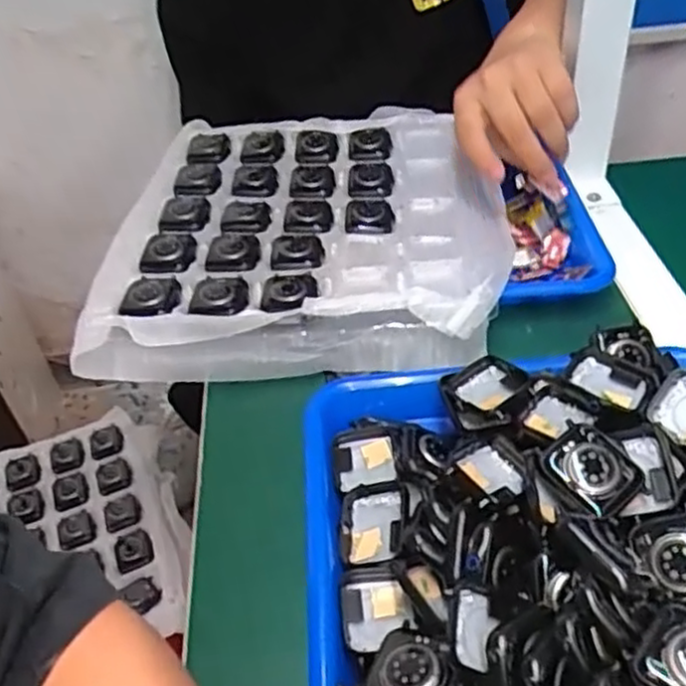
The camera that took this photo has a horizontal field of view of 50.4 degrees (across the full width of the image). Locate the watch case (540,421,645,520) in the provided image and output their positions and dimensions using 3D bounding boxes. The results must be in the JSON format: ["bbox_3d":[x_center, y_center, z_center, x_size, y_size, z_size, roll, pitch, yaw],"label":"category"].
[{"bbox_3d":[0.115,0.062,0.343,0.038,0.008,0.041,-44,67,-9],"label":"watch case"}]

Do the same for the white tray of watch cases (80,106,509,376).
[{"bbox_3d":[-0.025,-0.094,0.591,0.296,0.045,0.321,-3,42,5],"label":"white tray of watch cases"}]

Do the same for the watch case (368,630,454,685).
[{"bbox_3d":[0.026,0.135,0.298,0.036,0.008,0.038,-3,37,39],"label":"watch case"}]

